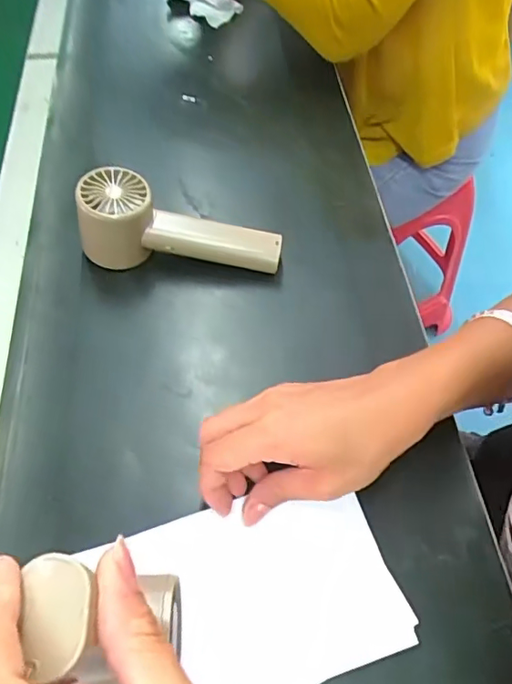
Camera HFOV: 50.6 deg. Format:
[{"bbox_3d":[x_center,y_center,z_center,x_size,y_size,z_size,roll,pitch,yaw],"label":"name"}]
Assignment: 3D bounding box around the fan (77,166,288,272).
[{"bbox_3d":[-0.058,-0.092,0.430,0.152,0.063,0.048,2,59,-1],"label":"fan"}]

